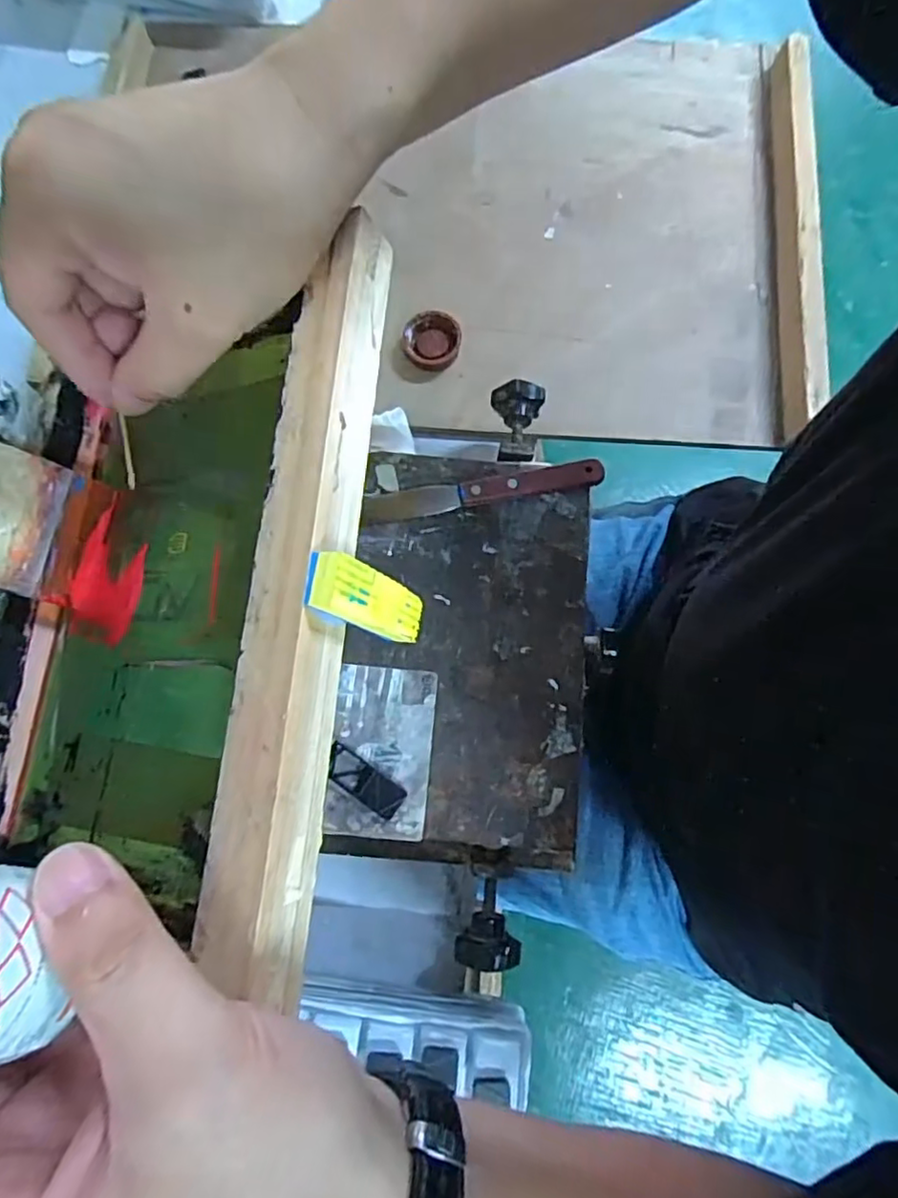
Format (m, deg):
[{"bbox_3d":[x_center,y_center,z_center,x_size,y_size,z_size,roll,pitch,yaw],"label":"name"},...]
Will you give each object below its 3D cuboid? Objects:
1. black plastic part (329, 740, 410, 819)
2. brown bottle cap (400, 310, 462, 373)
[{"bbox_3d":[-0.051,0.107,0.369,0.052,0.004,0.019,35,79,9],"label":"black plastic part"},{"bbox_3d":[-0.014,-0.210,0.503,0.045,0.016,0.047,0,76,1],"label":"brown bottle cap"}]

